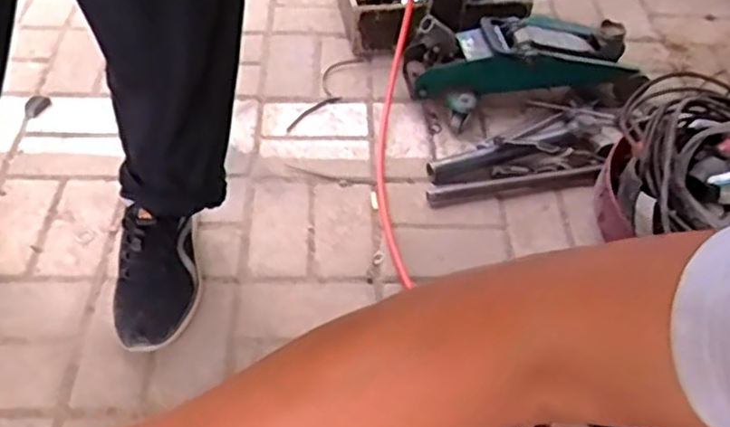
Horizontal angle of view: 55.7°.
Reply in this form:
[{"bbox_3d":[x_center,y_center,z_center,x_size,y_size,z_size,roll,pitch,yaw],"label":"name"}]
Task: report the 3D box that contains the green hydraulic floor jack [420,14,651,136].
[{"bbox_3d":[0.280,-0.243,1.207,0.392,0.136,0.119,-8,49,-10],"label":"green hydraulic floor jack"}]

